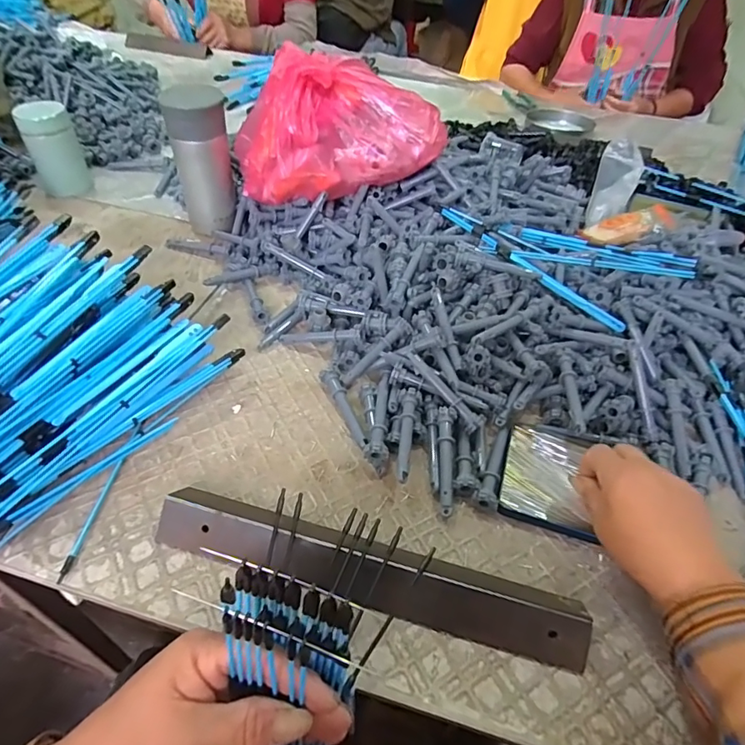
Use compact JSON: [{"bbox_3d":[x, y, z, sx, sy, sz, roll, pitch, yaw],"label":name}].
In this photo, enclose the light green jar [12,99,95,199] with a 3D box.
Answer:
[{"bbox_3d":[-0.456,-0.323,0.701,0.070,0.113,0.069,-21,52,-22],"label":"light green jar"}]

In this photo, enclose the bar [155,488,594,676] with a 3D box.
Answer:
[{"bbox_3d":[-0.008,0.145,0.352,0.310,0.029,0.043,12,49,8],"label":"bar"}]

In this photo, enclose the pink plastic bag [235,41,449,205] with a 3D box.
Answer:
[{"bbox_3d":[-0.039,-0.301,0.608,0.249,0.141,0.122,-11,49,-15],"label":"pink plastic bag"}]

